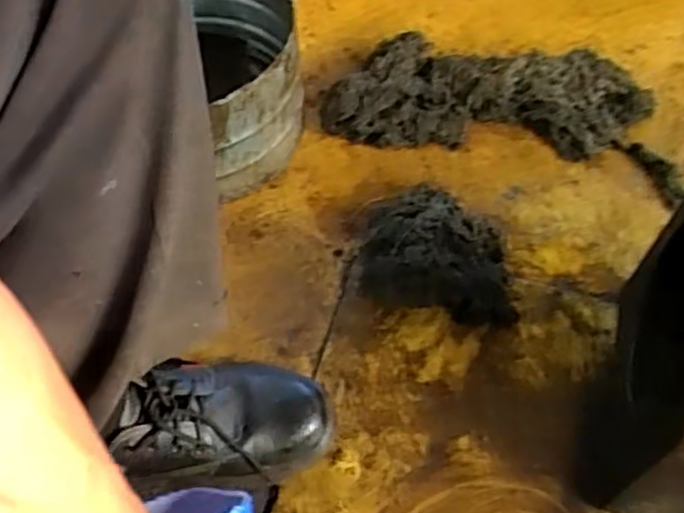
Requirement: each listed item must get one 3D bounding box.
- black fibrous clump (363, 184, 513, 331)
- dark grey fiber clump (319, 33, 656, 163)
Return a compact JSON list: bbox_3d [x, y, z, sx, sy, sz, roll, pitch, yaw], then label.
[{"bbox_3d":[0.099,-0.010,0.728,0.149,0.077,0.133,7,58,4],"label":"black fibrous clump"},{"bbox_3d":[0.172,-0.190,0.852,0.376,0.062,0.136,5,58,3],"label":"dark grey fiber clump"}]

